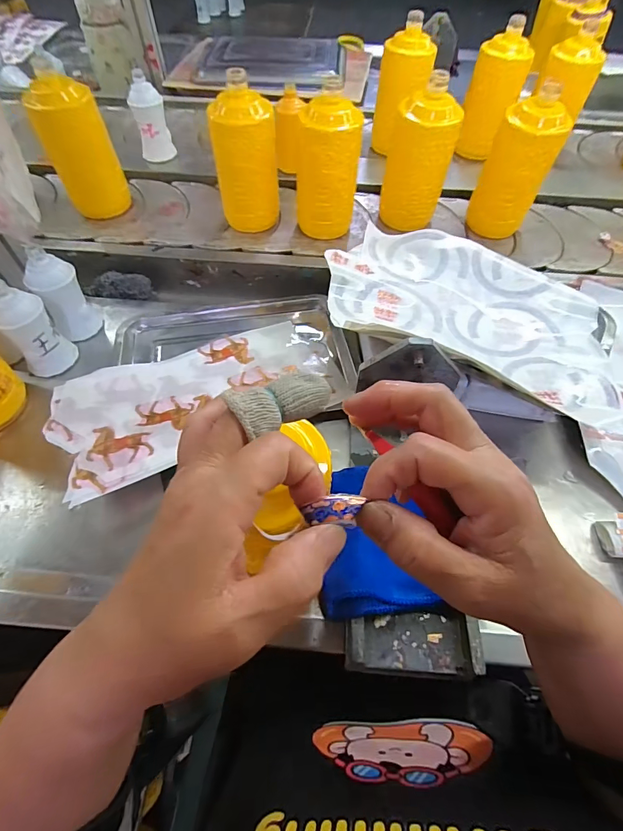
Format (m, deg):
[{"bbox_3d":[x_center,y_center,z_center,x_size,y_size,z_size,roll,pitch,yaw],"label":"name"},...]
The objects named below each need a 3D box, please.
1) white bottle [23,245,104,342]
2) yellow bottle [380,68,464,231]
[{"bbox_3d":[-0.317,-0.157,0.492,0.055,0.106,0.048,-35,66,-20],"label":"white bottle"},{"bbox_3d":[0.161,-0.373,0.573,0.074,0.177,0.068,-17,61,-11],"label":"yellow bottle"}]

